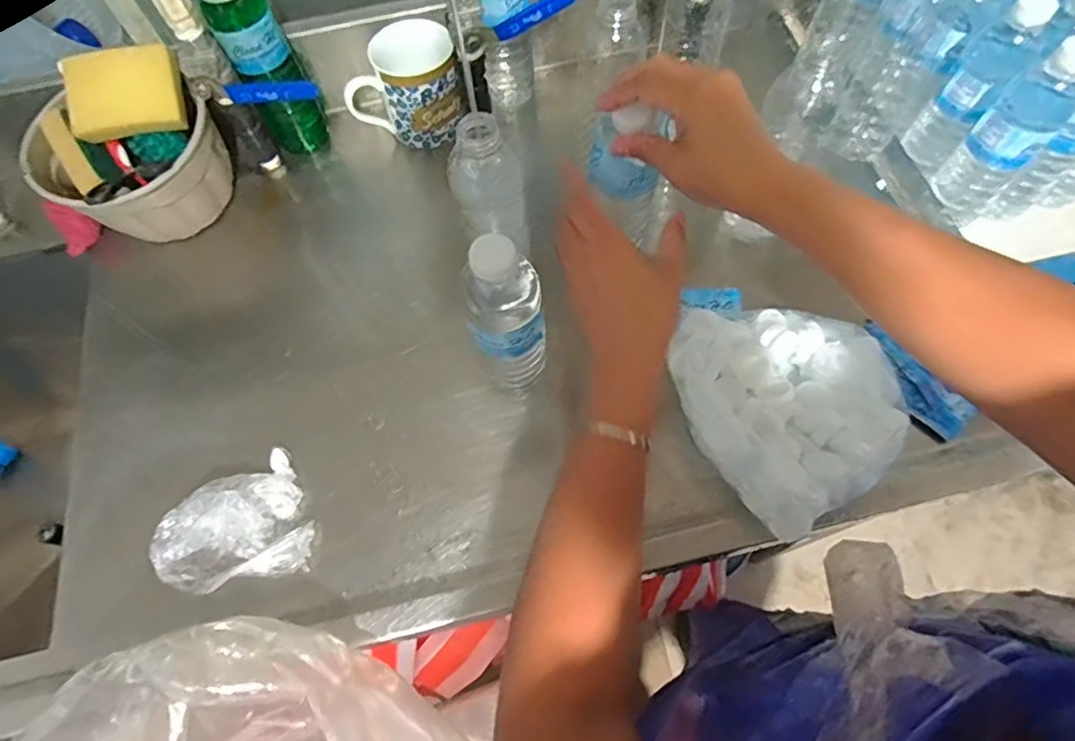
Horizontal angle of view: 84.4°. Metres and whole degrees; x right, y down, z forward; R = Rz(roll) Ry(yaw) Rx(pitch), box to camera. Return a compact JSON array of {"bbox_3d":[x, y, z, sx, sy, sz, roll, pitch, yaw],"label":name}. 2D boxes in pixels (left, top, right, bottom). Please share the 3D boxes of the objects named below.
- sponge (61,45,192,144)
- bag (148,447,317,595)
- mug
[{"bbox_3d":[-0.400,-0.271,0.574,0.113,0.024,0.076,-10,102,-3],"label":"sponge"},{"bbox_3d":[-0.262,0.135,0.506,0.124,0.043,0.107,-24,66,-9],"label":"bag"},{"bbox_3d":[-0.146,-0.308,0.644,0.126,0.109,0.077,-19,65,-7],"label":"mug"}]

